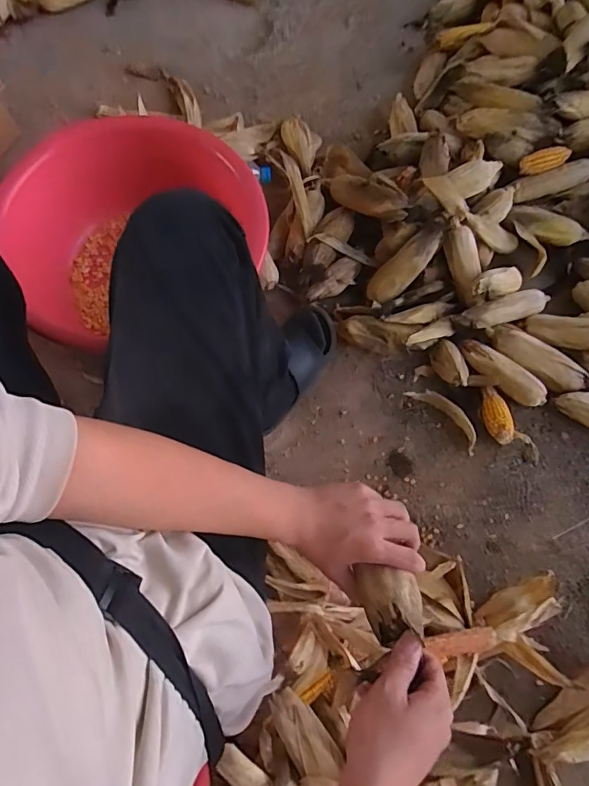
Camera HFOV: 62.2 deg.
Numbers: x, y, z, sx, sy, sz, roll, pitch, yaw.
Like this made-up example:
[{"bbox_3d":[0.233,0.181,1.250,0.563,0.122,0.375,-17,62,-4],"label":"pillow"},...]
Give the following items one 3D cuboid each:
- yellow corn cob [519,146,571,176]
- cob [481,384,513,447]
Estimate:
[{"bbox_3d":[0.553,-0.509,1.086,0.112,0.044,0.042,-14,74,-7],"label":"yellow corn cob"},{"bbox_3d":[0.399,0.044,0.970,0.046,0.039,0.115,-1,73,-3],"label":"cob"}]

